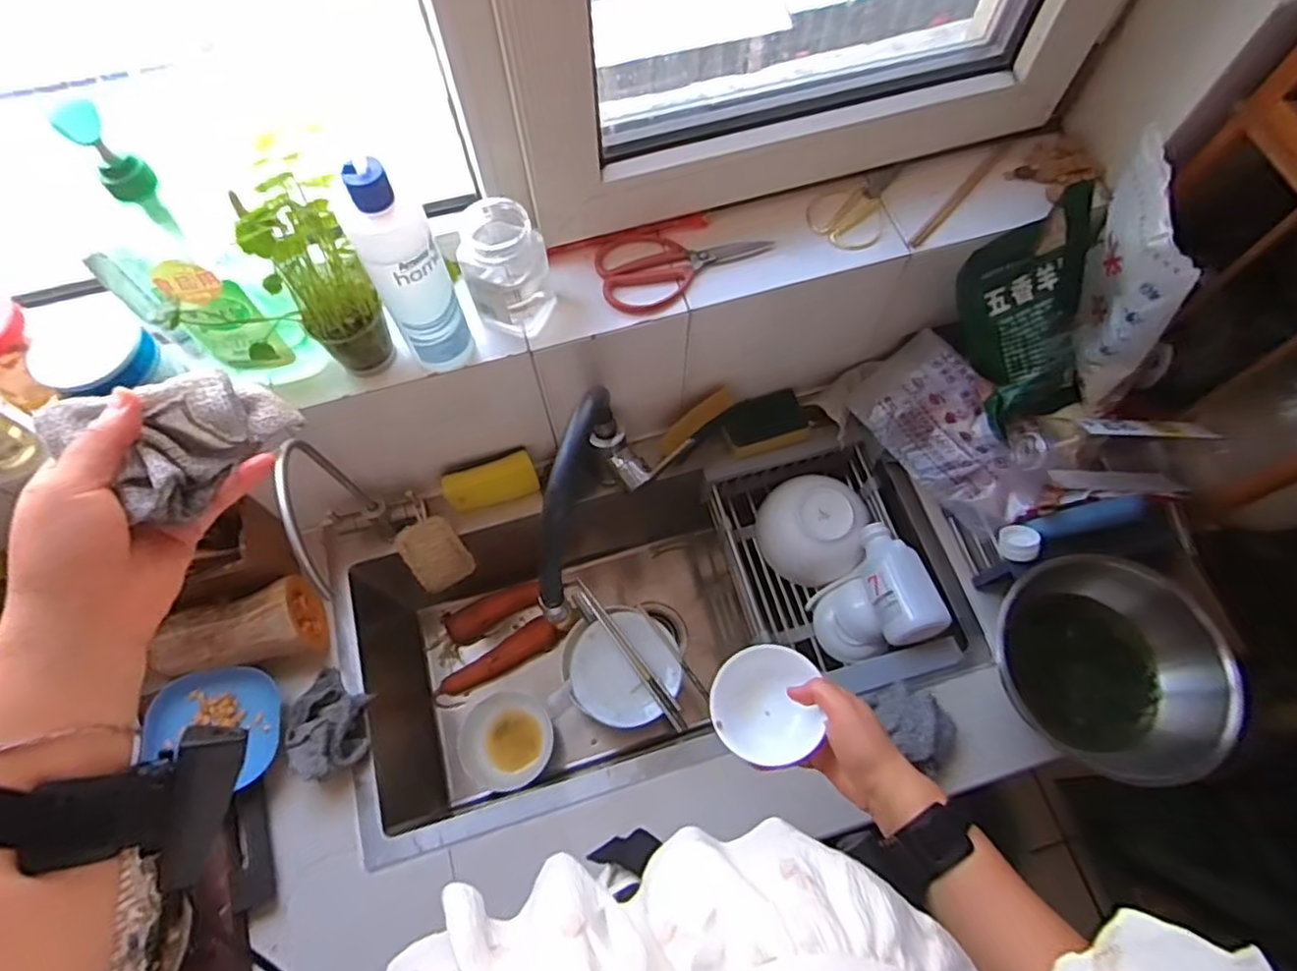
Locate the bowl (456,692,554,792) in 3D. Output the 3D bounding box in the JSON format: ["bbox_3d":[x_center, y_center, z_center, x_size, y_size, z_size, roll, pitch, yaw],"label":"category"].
[{"bbox_3d":[-0.200,0.357,0.955,0.135,0.067,0.123,0,67,0],"label":"bowl"}]

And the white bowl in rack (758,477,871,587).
[{"bbox_3d":[0.222,0.048,0.912,0.138,0.088,0.151,0,67,0],"label":"white bowl in rack"}]

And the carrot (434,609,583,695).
[{"bbox_3d":[-0.207,0.249,1.008,0.228,0.043,0.043,-27,70,-11],"label":"carrot"}]

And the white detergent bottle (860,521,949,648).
[{"bbox_3d":[0.308,0.113,0.826,0.069,0.051,0.151,-9,68,-4],"label":"white detergent bottle"}]

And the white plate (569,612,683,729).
[{"bbox_3d":[-0.032,0.261,0.958,0.150,0.042,0.146,0,67,0],"label":"white plate"}]

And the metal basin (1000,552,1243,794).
[{"bbox_3d":[0.470,0.182,0.691,0.190,0.109,0.215,32,71,12],"label":"metal basin"}]

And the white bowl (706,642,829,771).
[{"bbox_3d":[0.097,0.188,0.576,0.087,0.049,0.093,0,67,0],"label":"white bowl"}]

